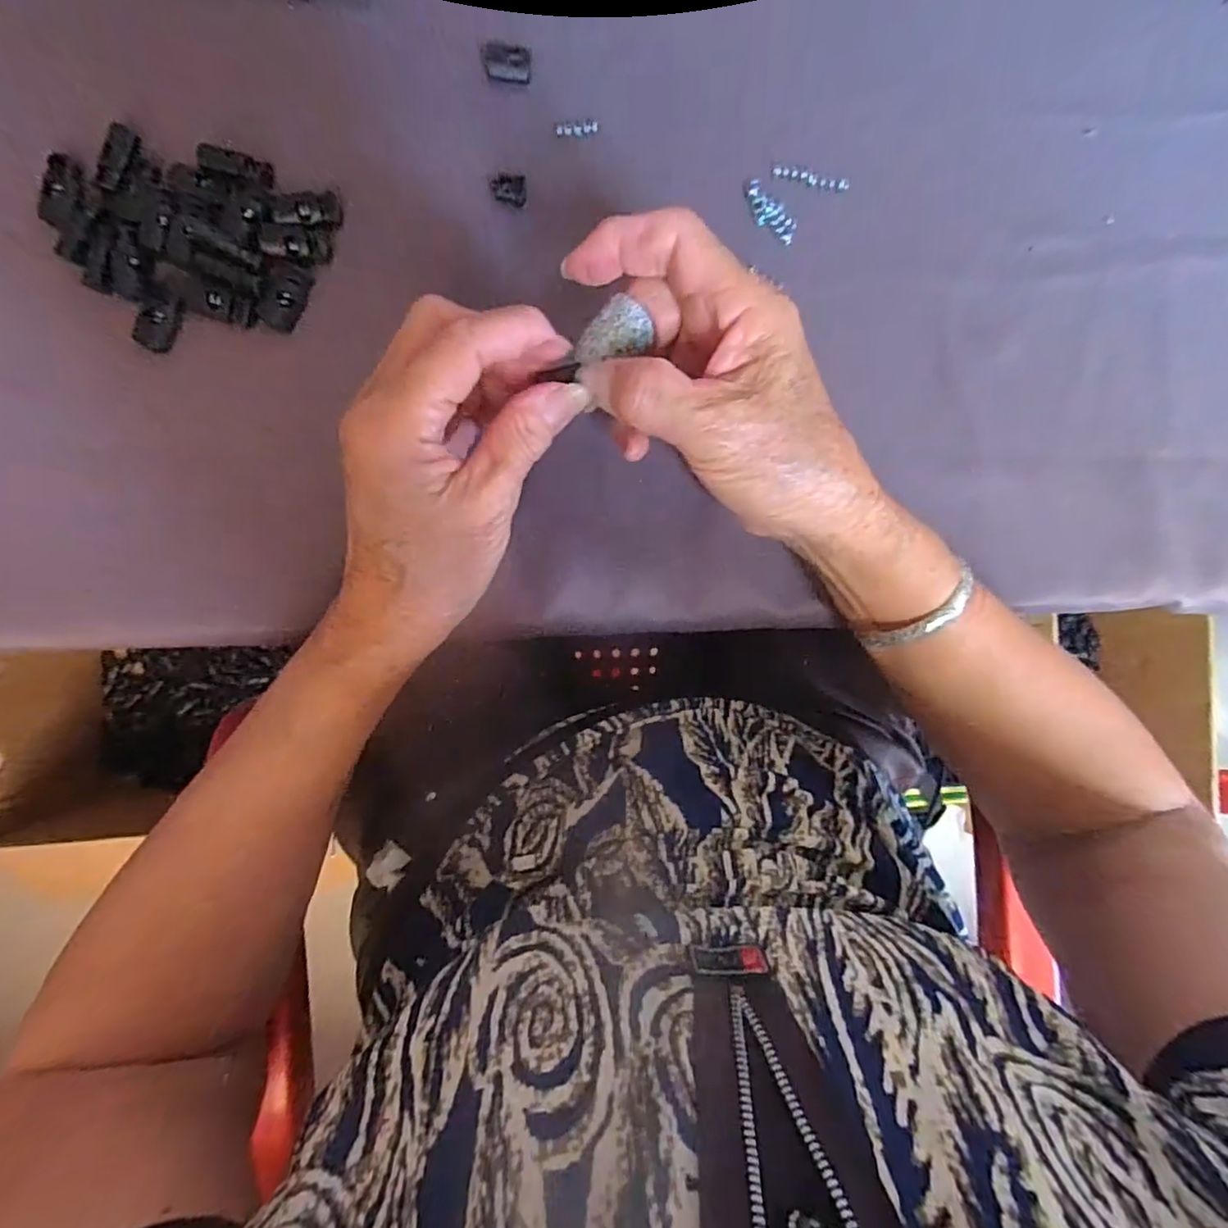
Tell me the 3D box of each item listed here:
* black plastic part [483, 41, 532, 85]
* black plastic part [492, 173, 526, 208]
[{"bbox_3d":[-0.049,-0.254,0.278,0.022,0.004,0.015,4,91,-8],"label":"black plastic part"},{"bbox_3d":[-0.049,-0.198,0.281,0.015,0.005,0.012,3,91,-8],"label":"black plastic part"}]

